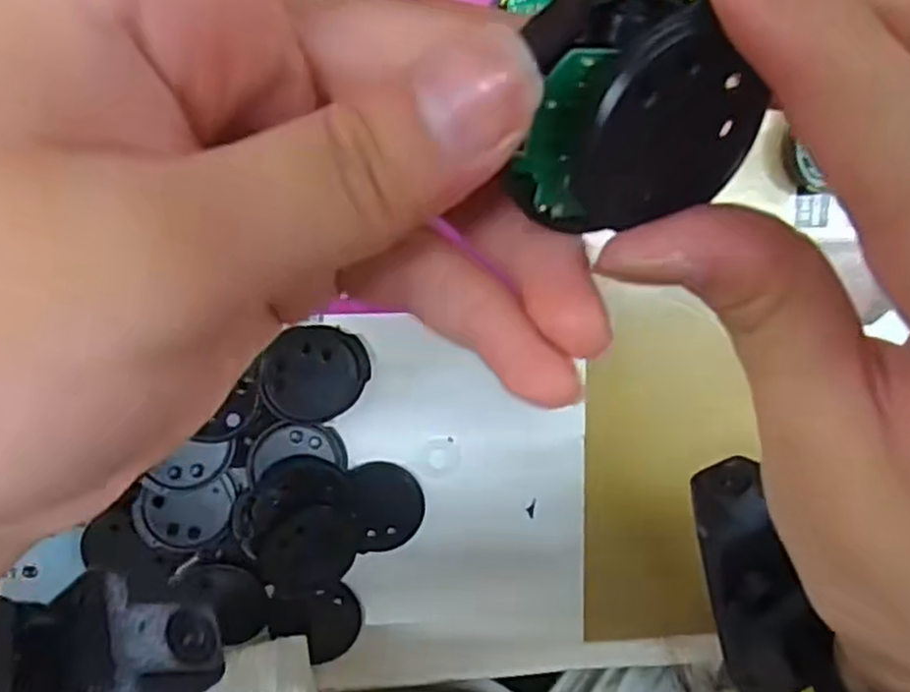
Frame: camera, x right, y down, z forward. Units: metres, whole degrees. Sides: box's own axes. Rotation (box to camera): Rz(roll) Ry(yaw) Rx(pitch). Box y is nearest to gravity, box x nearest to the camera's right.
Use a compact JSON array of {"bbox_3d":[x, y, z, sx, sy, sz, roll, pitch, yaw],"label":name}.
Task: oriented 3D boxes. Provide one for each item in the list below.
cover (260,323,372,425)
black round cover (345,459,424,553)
[{"bbox_3d":[-0.044,0.009,0.238,0.030,0.005,0.031,-1,97,-7],"label":"cover"},{"bbox_3d":[-0.022,0.052,0.245,0.024,0.005,0.029,-12,93,-10],"label":"black round cover"}]

